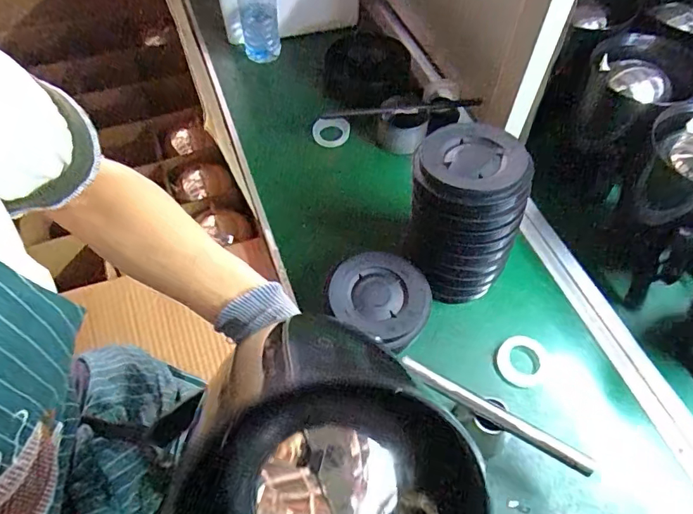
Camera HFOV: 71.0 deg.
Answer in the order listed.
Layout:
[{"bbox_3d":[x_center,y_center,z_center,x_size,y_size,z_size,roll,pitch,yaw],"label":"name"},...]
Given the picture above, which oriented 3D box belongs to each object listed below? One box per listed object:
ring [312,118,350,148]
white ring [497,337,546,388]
[{"bbox_3d":[-0.025,-0.193,0.754,0.058,0.048,0.015,9,58,4],"label":"ring"},{"bbox_3d":[0.203,0.121,0.564,0.054,0.012,0.055,13,58,7],"label":"white ring"}]

